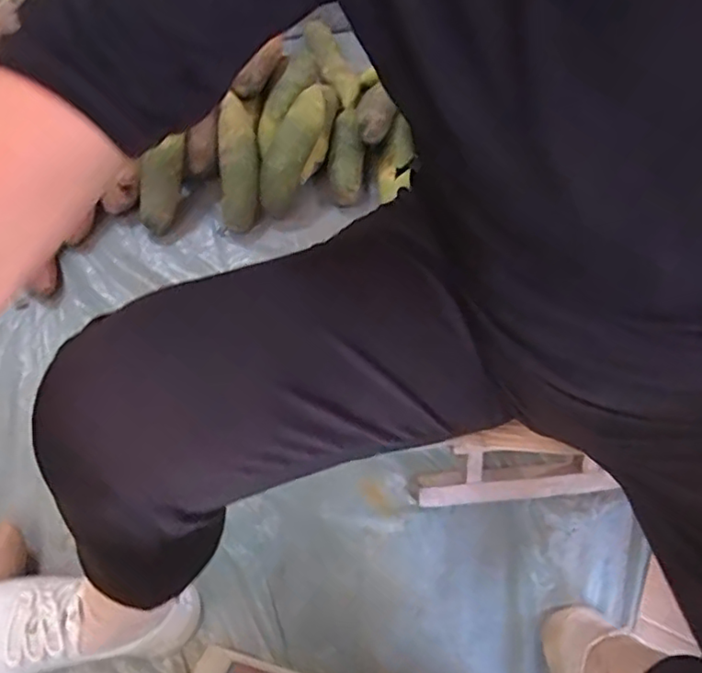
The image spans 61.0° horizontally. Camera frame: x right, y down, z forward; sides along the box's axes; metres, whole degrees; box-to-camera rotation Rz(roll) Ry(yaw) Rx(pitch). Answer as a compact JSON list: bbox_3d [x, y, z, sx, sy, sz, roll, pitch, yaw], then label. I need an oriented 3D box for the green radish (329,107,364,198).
[{"bbox_3d":[-0.007,-0.284,0.922,0.050,0.058,0.172,3,61,-1],"label":"green radish"}]

